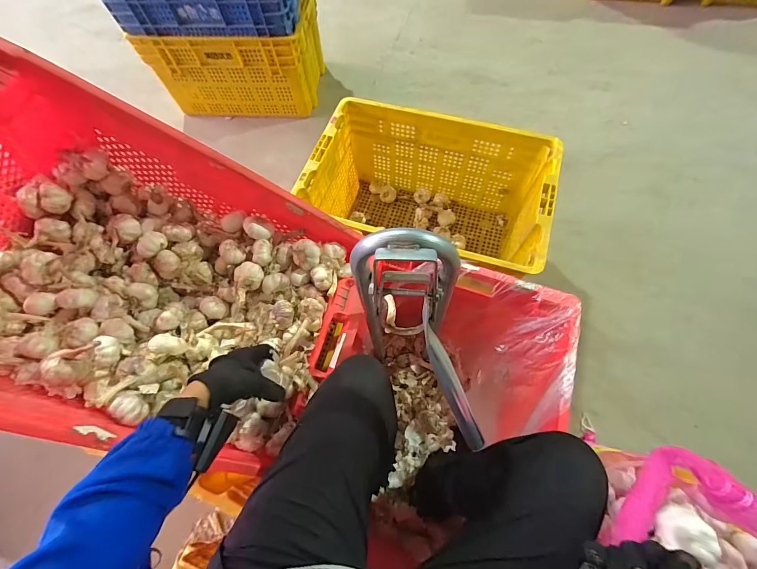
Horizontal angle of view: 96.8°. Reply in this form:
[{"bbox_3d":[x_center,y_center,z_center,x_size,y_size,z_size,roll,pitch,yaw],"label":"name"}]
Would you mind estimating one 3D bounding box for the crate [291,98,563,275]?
[{"bbox_3d":[0.127,-0.201,0.876,0.529,0.286,0.324,21,70,11],"label":"crate"}]

